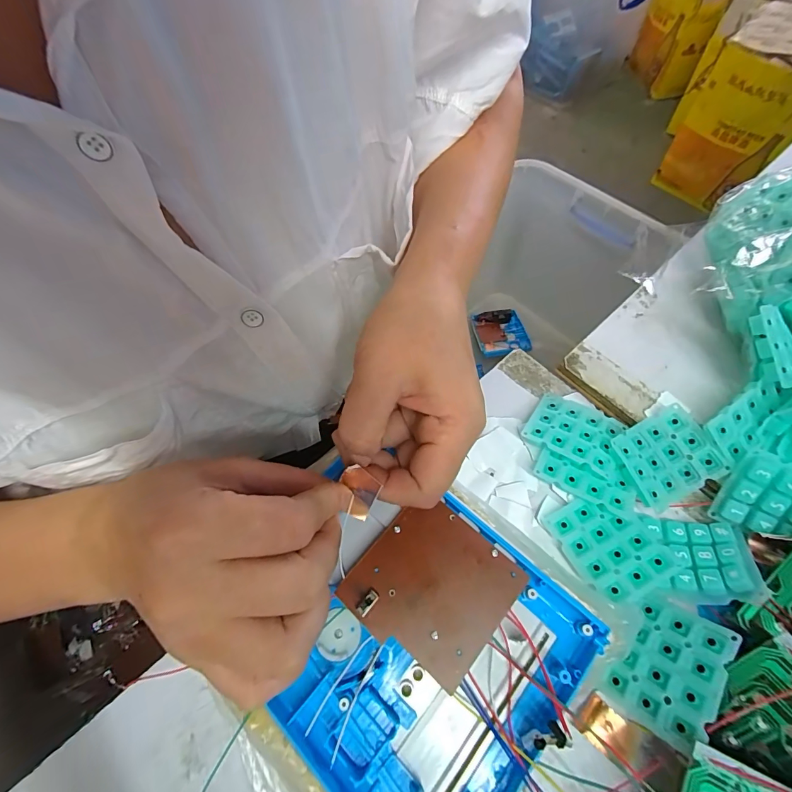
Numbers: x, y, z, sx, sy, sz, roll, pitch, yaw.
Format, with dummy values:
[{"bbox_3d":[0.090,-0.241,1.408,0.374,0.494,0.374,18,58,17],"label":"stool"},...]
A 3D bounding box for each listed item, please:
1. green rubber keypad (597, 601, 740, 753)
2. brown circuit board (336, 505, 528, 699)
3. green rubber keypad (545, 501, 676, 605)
[{"bbox_3d":[0.136,0.137,0.199,0.057,0.005,0.043,-55,28,-15],"label":"green rubber keypad"},{"bbox_3d":[0.019,0.099,0.207,0.072,0.005,0.072,37,70,20],"label":"brown circuit board"},{"bbox_3d":[0.126,0.088,0.238,0.048,0.015,0.056,-24,63,-9],"label":"green rubber keypad"}]

